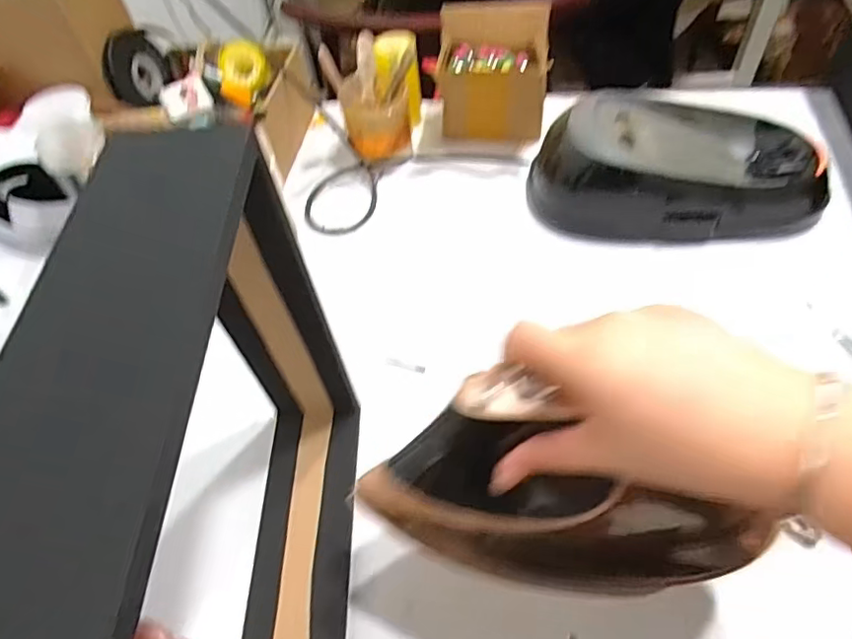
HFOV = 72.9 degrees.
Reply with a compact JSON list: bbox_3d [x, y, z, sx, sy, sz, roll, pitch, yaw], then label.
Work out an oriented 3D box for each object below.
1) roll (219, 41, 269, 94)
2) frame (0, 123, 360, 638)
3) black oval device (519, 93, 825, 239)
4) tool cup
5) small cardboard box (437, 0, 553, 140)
[{"bbox_3d":[-0.216,-0.304,0.687,0.056,0.050,0.016,22,10,-18],"label":"roll"},{"bbox_3d":[-0.105,0.087,0.339,0.068,0.302,0.246,-3,54,3],"label":"frame"},{"bbox_3d":[0.265,-0.171,0.619,0.298,0.095,0.168,1,54,6],"label":"black oval device"},{"bbox_3d":[-0.058,-0.266,0.704,0.105,0.116,0.110,-2,54,3],"label":"tool cup"},{"bbox_3d":[0.083,-0.297,0.706,0.134,0.122,0.114,4,54,8],"label":"small cardboard box"}]

